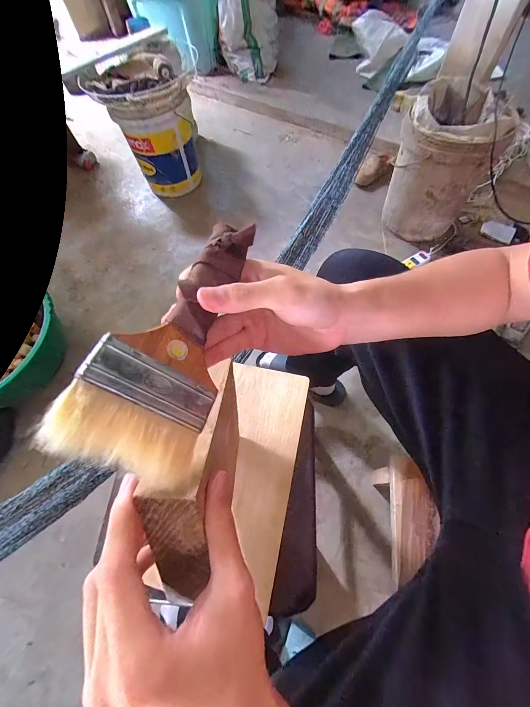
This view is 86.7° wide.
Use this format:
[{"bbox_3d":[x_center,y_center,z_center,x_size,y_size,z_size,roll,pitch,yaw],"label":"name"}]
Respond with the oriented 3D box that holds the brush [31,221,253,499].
[{"bbox_3d":[-0.045,-0.007,0.187,0.083,0.026,0.176,41,59,-19],"label":"brush"}]

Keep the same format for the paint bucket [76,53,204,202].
[{"bbox_3d":[-0.472,-0.934,1.183,0.306,0.383,0.312,-1,64,3],"label":"paint bucket"}]

